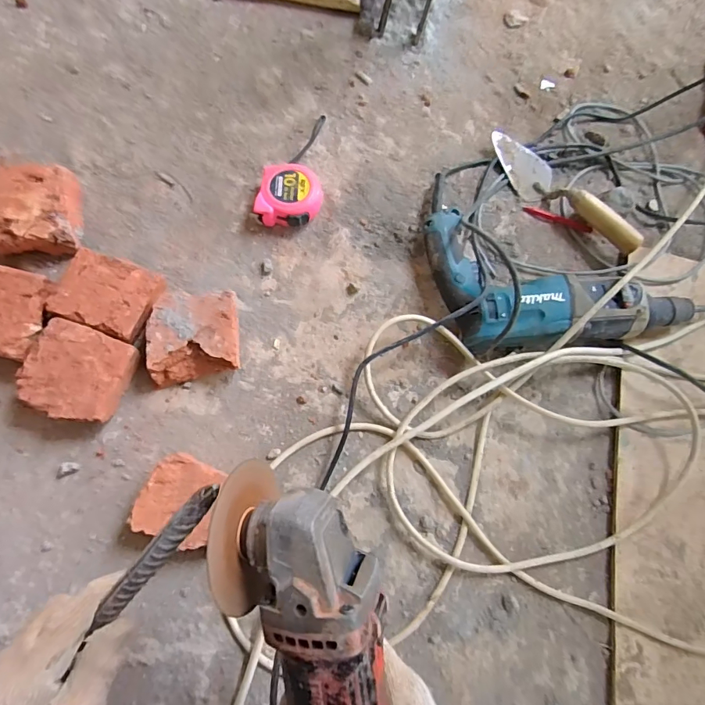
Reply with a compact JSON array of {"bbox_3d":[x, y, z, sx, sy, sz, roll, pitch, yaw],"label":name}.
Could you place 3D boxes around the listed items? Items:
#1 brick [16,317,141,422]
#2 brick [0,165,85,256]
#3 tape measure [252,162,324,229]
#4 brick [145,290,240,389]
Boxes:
[{"bbox_3d":[-0.331,0.028,0.562,0.110,0.056,0.108,18,74,-4],"label":"brick"},{"bbox_3d":[-0.419,-0.183,0.601,0.113,0.059,0.110,-7,80,-10],"label":"brick"},{"bbox_3d":[-0.088,-0.225,0.666,0.087,0.043,0.092,12,75,-6],"label":"tape measure"},{"bbox_3d":[-0.202,-0.019,0.596,0.111,0.056,0.111,-5,80,-9],"label":"brick"}]

